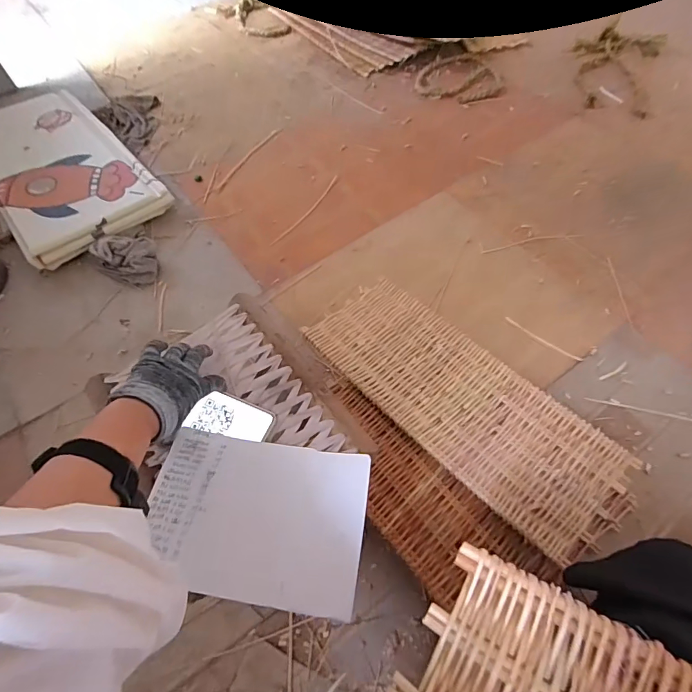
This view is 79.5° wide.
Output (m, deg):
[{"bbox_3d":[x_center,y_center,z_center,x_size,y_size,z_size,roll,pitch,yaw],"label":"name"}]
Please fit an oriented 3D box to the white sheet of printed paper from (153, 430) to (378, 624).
[{"bbox_3d":[-0.099,0.189,0.467,0.237,0.029,0.163,8,57,7],"label":"white sheet of printed paper"}]

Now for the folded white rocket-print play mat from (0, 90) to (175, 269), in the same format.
[{"bbox_3d":[-0.854,-0.532,1.221,0.368,0.071,0.757,-36,62,-20],"label":"folded white rocket-print play mat"}]

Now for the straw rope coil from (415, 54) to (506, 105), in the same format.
[{"bbox_3d":[0.375,-0.897,1.398,0.281,0.037,0.249,-10,56,-5],"label":"straw rope coil"}]

